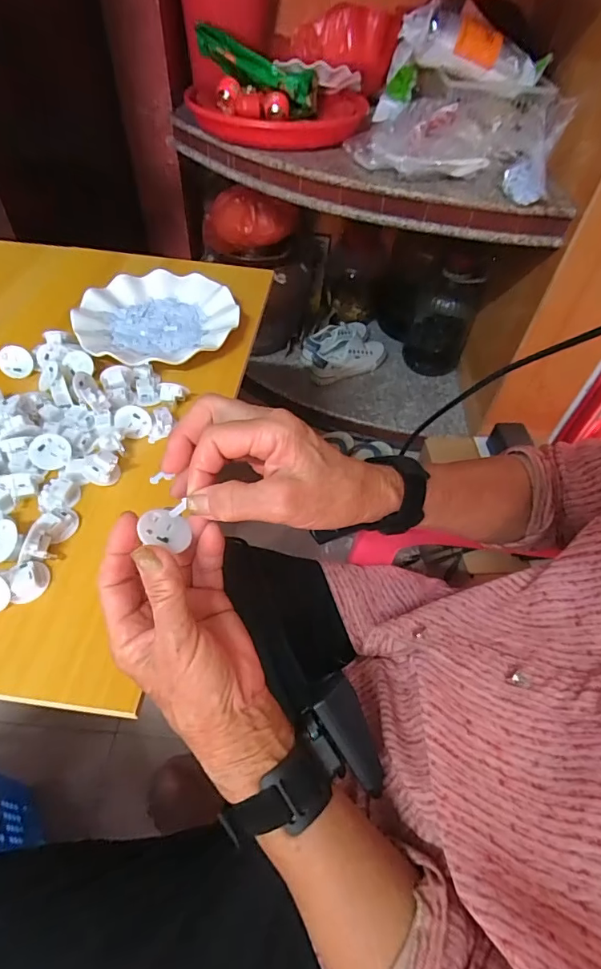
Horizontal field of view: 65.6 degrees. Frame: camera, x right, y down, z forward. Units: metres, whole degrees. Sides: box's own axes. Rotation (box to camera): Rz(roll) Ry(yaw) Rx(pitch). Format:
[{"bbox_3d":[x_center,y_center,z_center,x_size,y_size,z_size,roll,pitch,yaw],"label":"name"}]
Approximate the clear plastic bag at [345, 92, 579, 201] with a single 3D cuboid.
[{"bbox_3d":[0.250,-0.595,0.789,0.334,0.101,0.207,12,51,5],"label":"clear plastic bag"}]

